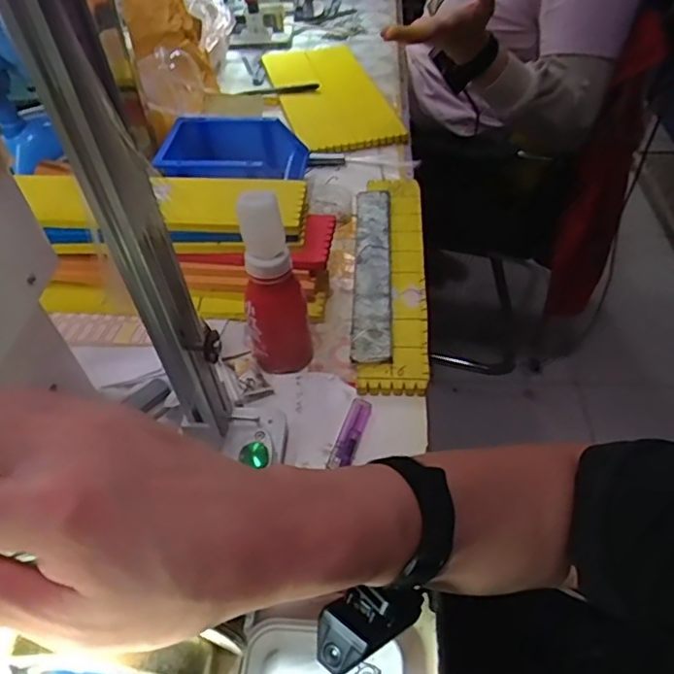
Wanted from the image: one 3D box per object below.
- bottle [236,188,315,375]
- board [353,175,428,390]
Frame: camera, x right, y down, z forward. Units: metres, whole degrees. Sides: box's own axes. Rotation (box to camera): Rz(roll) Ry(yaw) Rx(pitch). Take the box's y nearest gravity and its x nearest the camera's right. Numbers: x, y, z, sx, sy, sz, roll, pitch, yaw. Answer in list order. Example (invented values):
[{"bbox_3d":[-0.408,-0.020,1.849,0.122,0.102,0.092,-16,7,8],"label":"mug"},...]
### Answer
[{"bbox_3d":[-0.054,-0.042,0.512,0.049,0.176,0.048,12,50,13],"label":"bottle"},{"bbox_3d":[0.059,-0.072,0.640,0.074,0.029,0.323,1,48,3],"label":"board"}]

